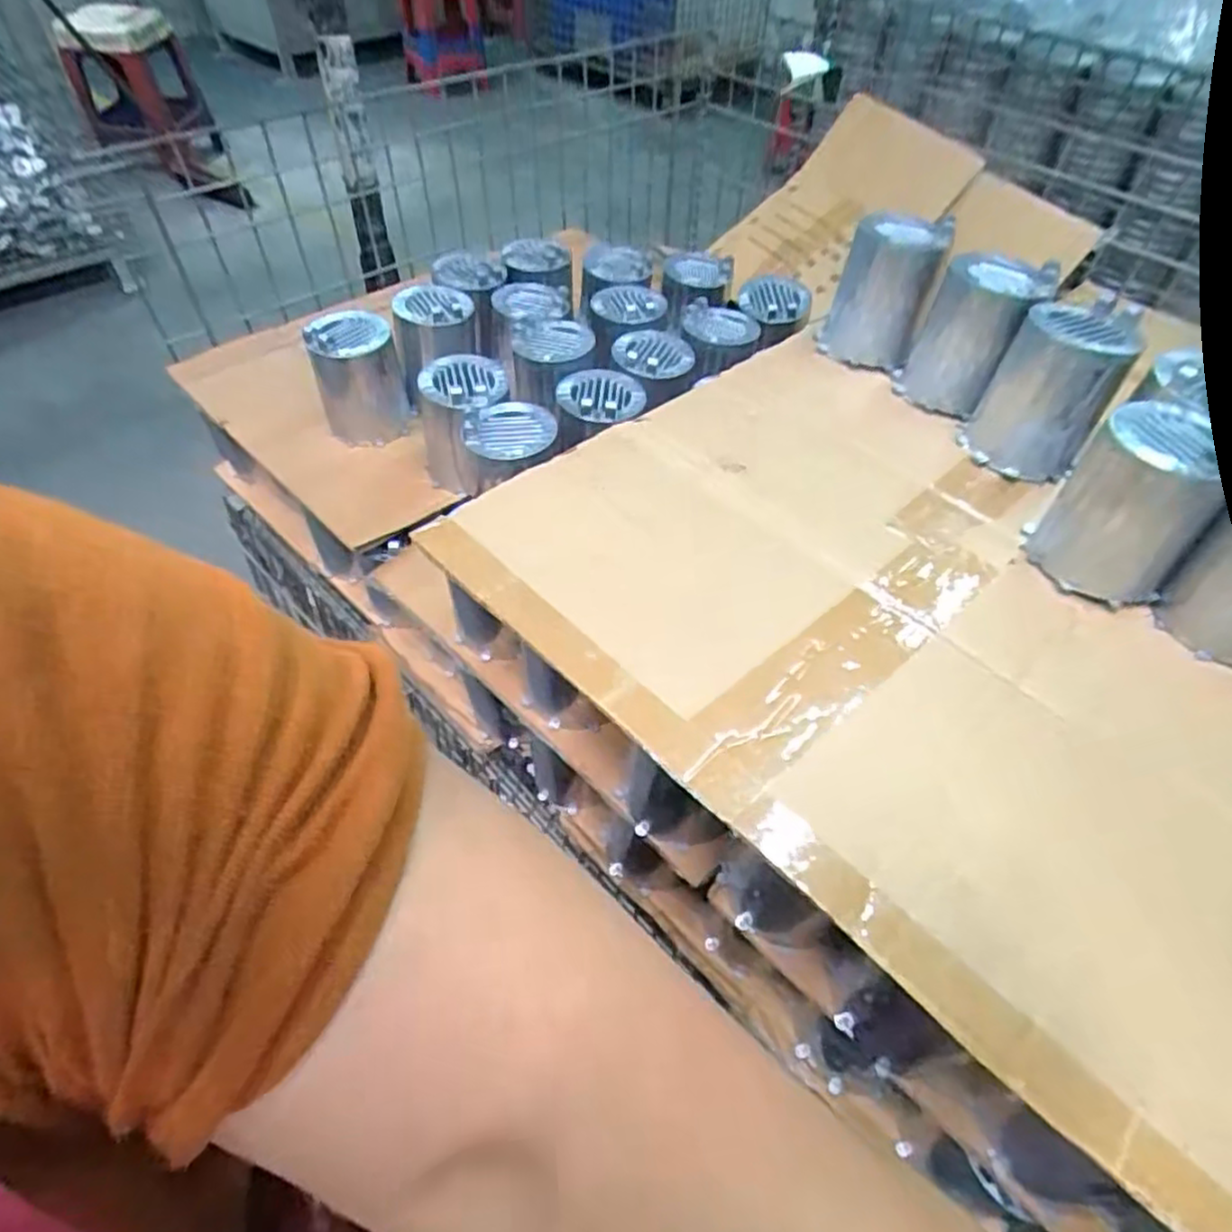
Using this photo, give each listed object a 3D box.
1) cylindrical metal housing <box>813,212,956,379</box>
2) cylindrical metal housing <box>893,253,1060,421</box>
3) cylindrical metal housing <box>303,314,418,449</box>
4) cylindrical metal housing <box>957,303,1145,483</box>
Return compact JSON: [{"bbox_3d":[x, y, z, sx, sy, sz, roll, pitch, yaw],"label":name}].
[{"bbox_3d":[0.257,-0.315,0.694,0.087,0.122,0.082,20,52,10],"label":"cylindrical metal housing"},{"bbox_3d":[0.314,-0.249,0.635,0.085,0.117,0.076,30,54,18],"label":"cylindrical metal housing"},{"bbox_3d":[-0.281,-0.259,0.787,0.091,0.124,0.083,-13,52,-13],"label":"cylindrical metal housing"},{"bbox_3d":[0.351,-0.179,0.584,0.083,0.116,0.077,23,52,12],"label":"cylindrical metal housing"}]

